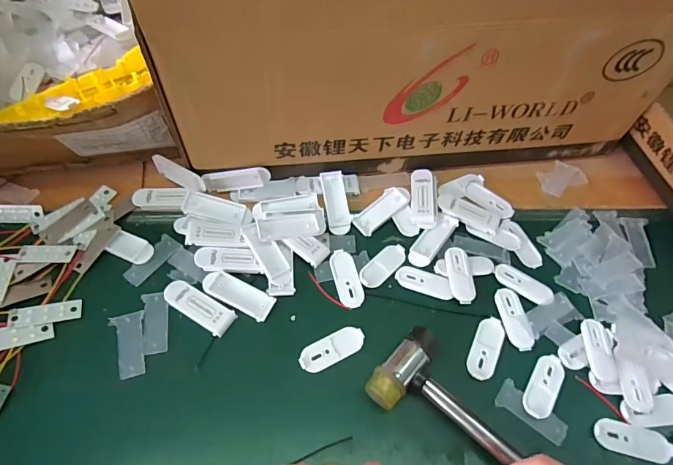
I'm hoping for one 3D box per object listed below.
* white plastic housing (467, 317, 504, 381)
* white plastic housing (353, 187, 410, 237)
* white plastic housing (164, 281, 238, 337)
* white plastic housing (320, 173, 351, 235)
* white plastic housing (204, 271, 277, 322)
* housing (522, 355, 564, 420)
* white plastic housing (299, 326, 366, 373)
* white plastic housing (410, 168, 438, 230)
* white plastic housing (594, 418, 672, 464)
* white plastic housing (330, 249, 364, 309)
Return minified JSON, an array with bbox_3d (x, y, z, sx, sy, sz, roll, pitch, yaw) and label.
[{"bbox_3d":[0.112,0.086,0.310,0.019,0.004,0.051,25,60,11],"label":"white plastic housing"},{"bbox_3d":[0.041,-0.020,0.369,0.056,0.005,0.022,-39,68,-11],"label":"white plastic housing"},{"bbox_3d":[-0.105,0.055,0.314,0.059,0.004,0.021,30,61,14],"label":"white plastic housing"},{"bbox_3d":[-0.001,-0.027,0.369,0.020,0.007,0.059,-8,74,-9],"label":"white plastic housing"},{"bbox_3d":[-0.076,0.047,0.320,0.057,0.004,0.021,24,60,10],"label":"white plastic housing"},{"bbox_3d":[0.149,0.109,0.297,0.018,0.004,0.050,32,62,14],"label":"housing"},{"bbox_3d":[-0.003,0.085,0.304,0.050,0.004,0.021,-23,63,-17],"label":"white plastic housing"},{"bbox_3d":[0.080,-0.032,0.375,0.023,0.009,0.059,7,59,0],"label":"white plastic housing"},{"bbox_3d":[0.202,0.141,0.280,0.050,0.004,0.021,14,59,5],"label":"white plastic housing"},{"bbox_3d":[0.009,0.037,0.334,0.020,0.004,0.049,-12,61,-11],"label":"white plastic housing"}]

